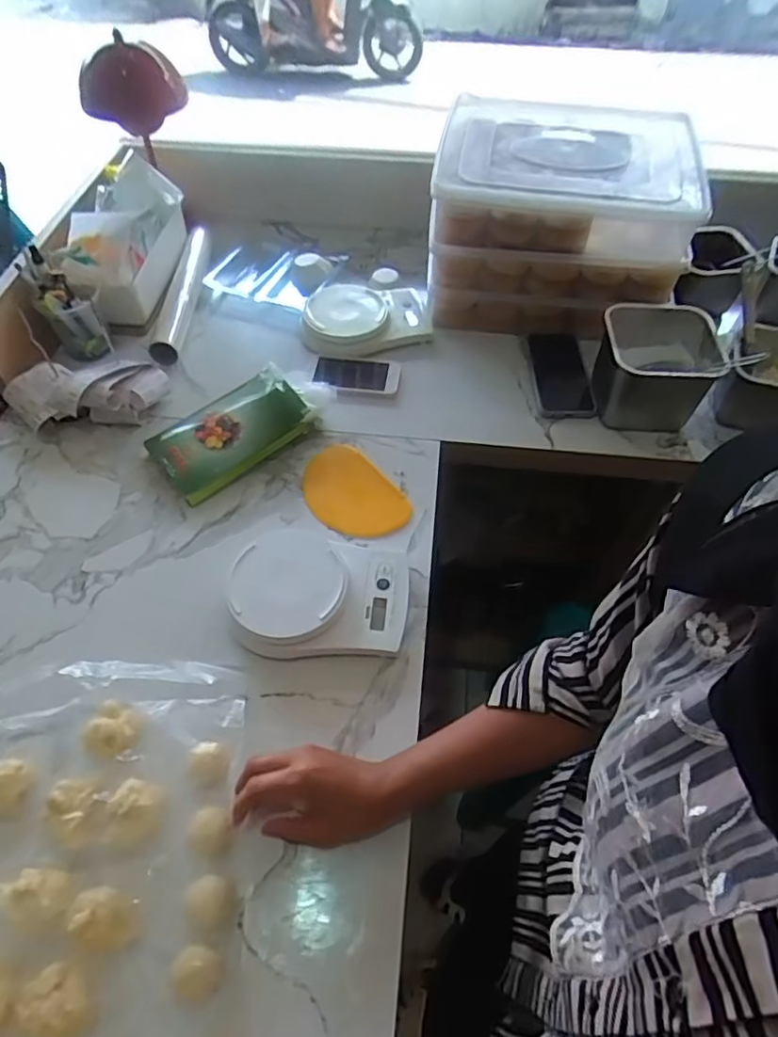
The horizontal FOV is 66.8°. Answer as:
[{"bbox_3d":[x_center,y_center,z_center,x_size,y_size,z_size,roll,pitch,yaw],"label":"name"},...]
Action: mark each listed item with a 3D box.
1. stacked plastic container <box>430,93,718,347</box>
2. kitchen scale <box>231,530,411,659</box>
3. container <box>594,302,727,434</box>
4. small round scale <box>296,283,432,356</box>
[{"bbox_3d":[0.247,-0.451,0.904,0.351,0.208,0.291,6,55,4],"label":"stacked plastic container"},{"bbox_3d":[-0.071,0.078,0.625,0.178,0.039,0.135,6,55,3],"label":"kitchen scale"},{"bbox_3d":[0.345,-0.193,0.778,0.136,0.111,0.140,3,55,1],"label":"container"},{"bbox_3d":[-0.034,-0.312,0.901,0.196,0.043,0.147,-3,55,-2],"label":"small round scale"}]

